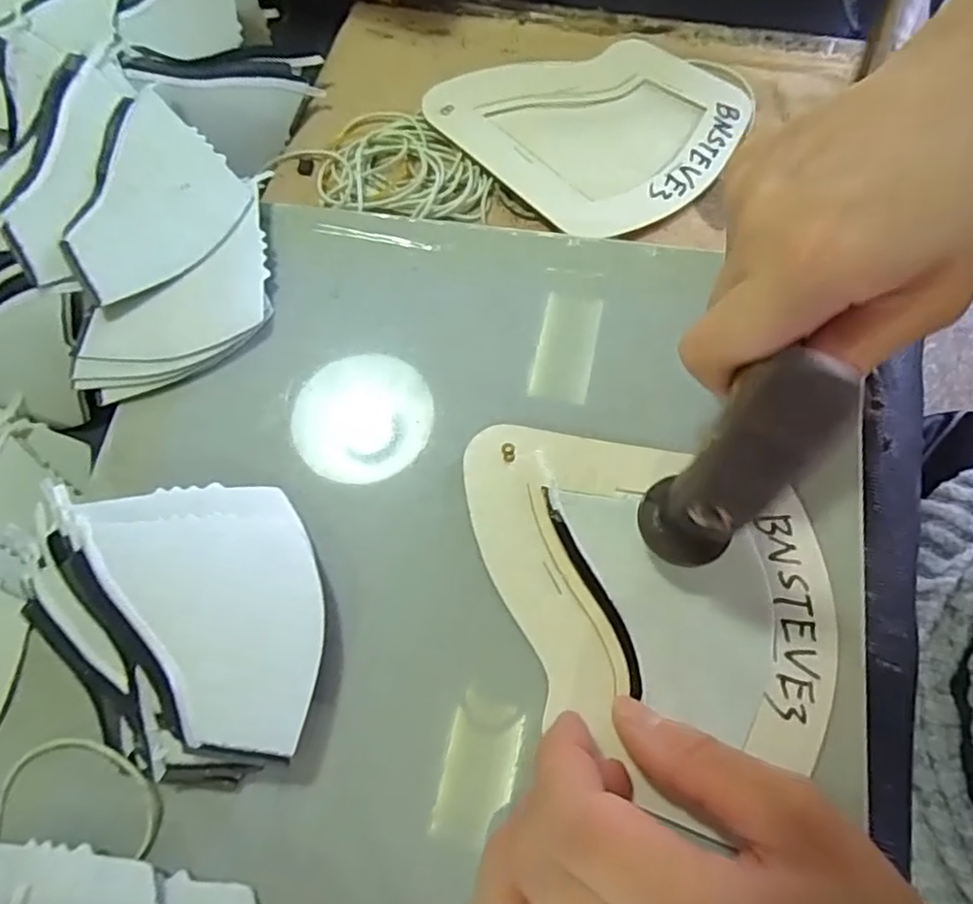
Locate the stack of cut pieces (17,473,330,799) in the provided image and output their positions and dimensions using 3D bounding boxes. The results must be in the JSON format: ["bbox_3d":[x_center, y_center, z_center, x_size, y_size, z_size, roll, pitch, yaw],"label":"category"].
[{"bbox_3d":[-0.106,0.058,0.210,0.100,0.024,0.095,-7,72,-1],"label":"stack of cut pieces"}]

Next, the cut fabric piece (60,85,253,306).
[{"bbox_3d":[-0.146,-0.105,0.267,0.075,0.020,0.078,-43,76,-11],"label":"cut fabric piece"}]

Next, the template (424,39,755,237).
[{"bbox_3d":[0.057,-0.166,0.309,0.124,0.005,0.126,-42,76,-13],"label":"template"}]

